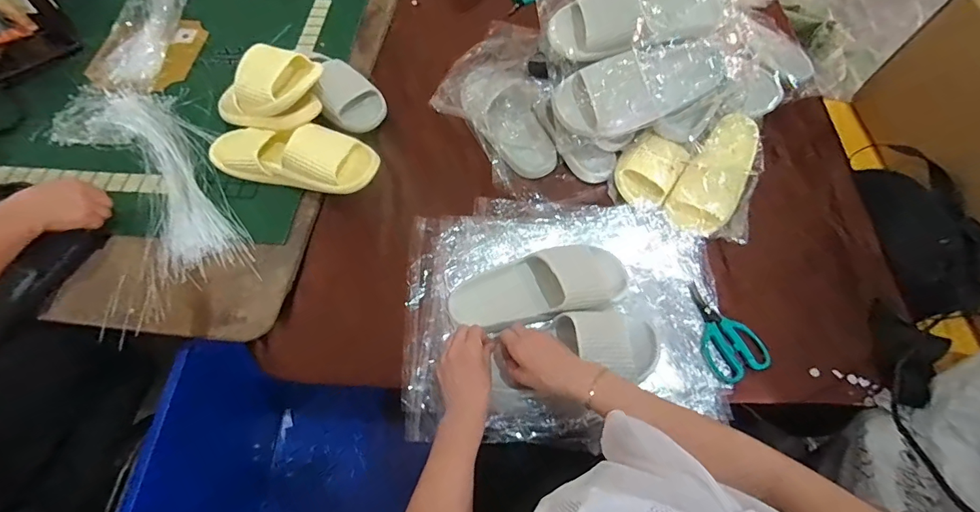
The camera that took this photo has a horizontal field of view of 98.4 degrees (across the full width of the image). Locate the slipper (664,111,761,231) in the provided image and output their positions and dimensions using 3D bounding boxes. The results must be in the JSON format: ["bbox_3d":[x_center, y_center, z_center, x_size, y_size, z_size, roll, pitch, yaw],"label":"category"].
[{"bbox_3d":[0.377,-0.142,0.697,0.097,0.057,0.235,29,67,12],"label":"slipper"}]

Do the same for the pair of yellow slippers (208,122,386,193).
[{"bbox_3d":[-0.333,-0.167,0.692,0.300,0.102,0.092,14,64,5],"label":"pair of yellow slippers"}]

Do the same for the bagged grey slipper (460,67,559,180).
[{"bbox_3d":[0.039,-0.247,0.762,0.091,0.058,0.226,-35,86,-17],"label":"bagged grey slipper"}]

